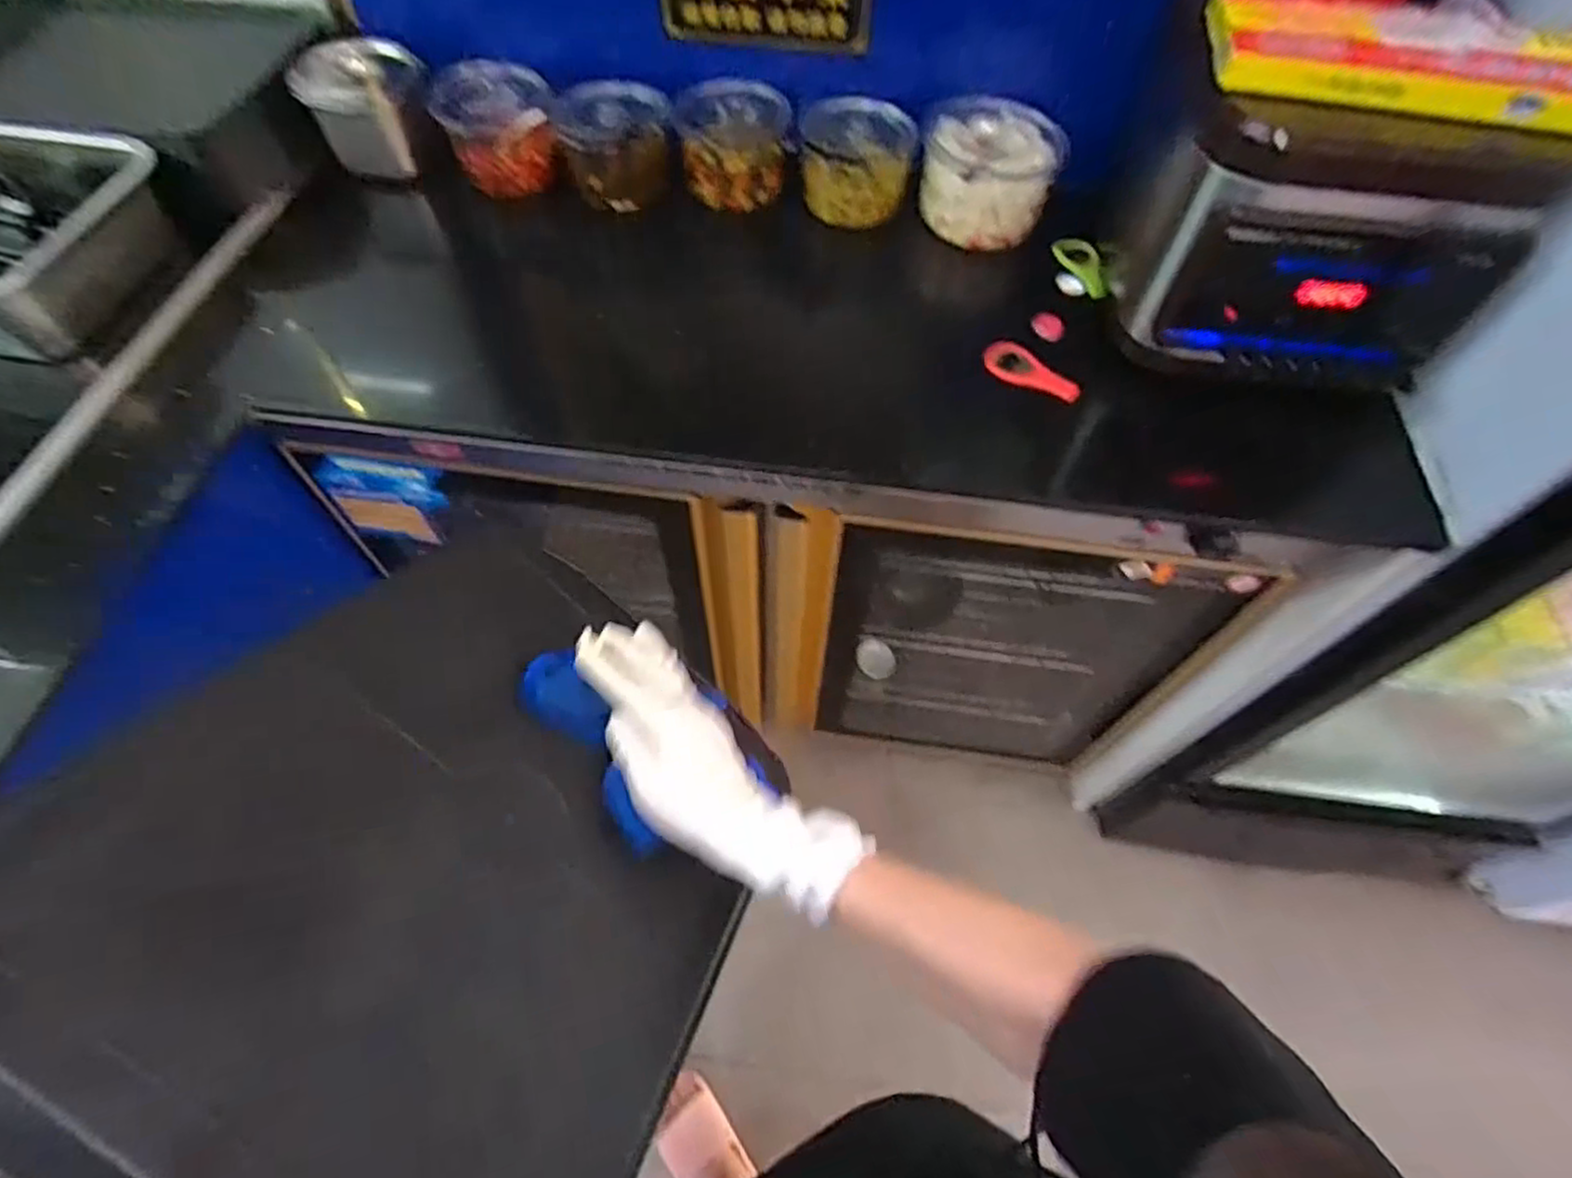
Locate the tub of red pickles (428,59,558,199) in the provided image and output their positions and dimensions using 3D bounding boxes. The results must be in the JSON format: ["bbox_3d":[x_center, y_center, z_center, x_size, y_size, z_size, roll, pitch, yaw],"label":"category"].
[{"bbox_3d":[-0.333,-0.538,0.863,0.125,0.091,0.121,0,61,0],"label":"tub of red pickles"}]

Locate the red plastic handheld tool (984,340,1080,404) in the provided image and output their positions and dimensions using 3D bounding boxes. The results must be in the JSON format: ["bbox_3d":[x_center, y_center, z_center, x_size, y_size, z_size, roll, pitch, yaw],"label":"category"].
[{"bbox_3d":[0.245,-0.217,0.735,0.100,0.021,0.033,28,65,14],"label":"red plastic handheld tool"}]

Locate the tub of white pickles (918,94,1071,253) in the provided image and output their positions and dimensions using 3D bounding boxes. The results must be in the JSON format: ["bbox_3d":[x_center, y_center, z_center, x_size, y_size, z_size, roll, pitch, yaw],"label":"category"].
[{"bbox_3d":[0.228,-0.469,0.835,0.147,0.091,0.151,0,61,0],"label":"tub of white pickles"}]

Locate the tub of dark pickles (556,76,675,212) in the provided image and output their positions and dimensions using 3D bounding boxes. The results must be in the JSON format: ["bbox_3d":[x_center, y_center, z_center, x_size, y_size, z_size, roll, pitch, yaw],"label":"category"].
[{"bbox_3d":[-0.195,-0.509,0.857,0.122,0.099,0.130,0,61,0],"label":"tub of dark pickles"}]

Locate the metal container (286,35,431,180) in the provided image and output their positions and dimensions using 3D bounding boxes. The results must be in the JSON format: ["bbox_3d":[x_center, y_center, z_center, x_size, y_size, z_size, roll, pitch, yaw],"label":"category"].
[{"bbox_3d":[-0.488,-0.559,0.861,0.129,0.106,0.111,14,62,7],"label":"metal container"}]

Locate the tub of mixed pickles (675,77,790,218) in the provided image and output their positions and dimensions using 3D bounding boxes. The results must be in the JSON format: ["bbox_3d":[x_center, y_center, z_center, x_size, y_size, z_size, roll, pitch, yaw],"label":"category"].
[{"bbox_3d":[-0.062,-0.522,0.864,0.123,0.087,0.128,0,61,0],"label":"tub of mixed pickles"}]

